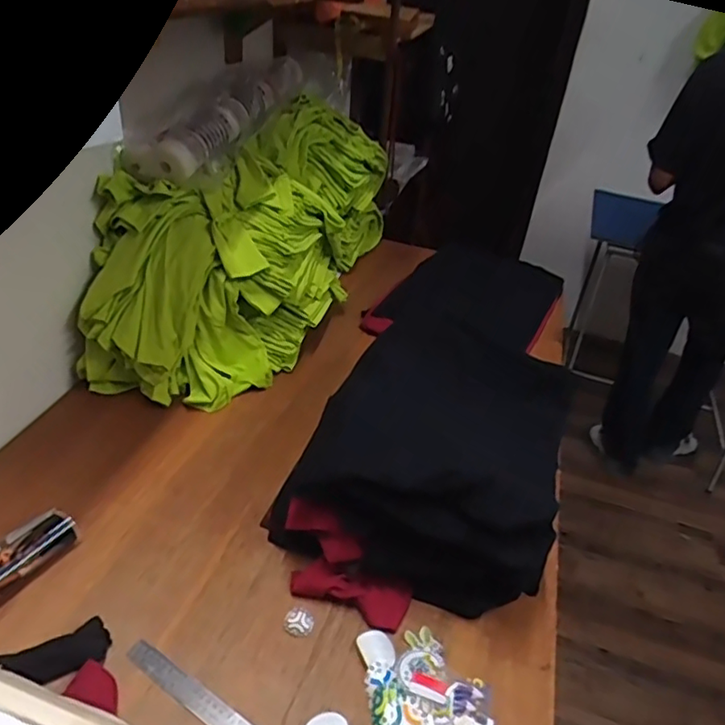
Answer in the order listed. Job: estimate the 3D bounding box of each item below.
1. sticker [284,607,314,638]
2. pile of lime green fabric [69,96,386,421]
[{"bbox_3d":[-0.084,0.342,0.772,0.037,0.004,0.036,4,36,-3],"label":"sticker"},{"bbox_3d":[-0.221,-0.282,1.281,0.354,0.364,0.837,16,37,13],"label":"pile of lime green fabric"}]

